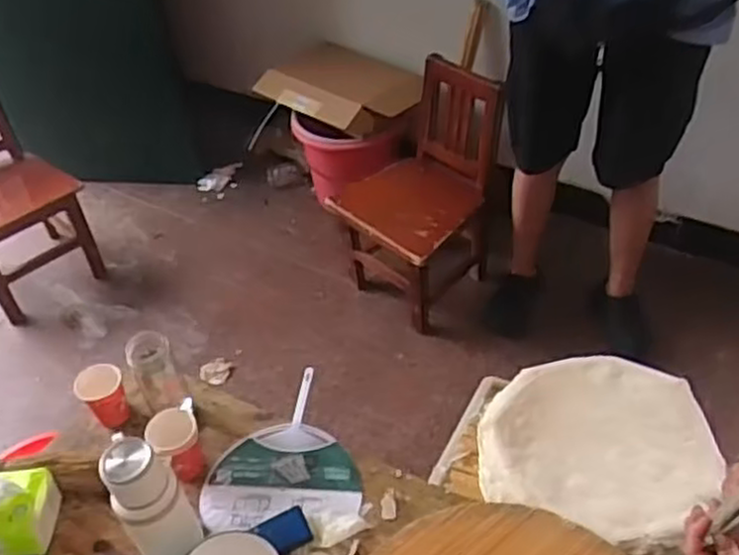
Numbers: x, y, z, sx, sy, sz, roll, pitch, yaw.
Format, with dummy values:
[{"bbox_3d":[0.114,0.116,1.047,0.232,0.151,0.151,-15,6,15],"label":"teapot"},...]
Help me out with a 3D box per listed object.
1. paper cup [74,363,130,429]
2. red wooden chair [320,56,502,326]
[{"bbox_3d":[-0.431,0.196,1.224,0.069,0.107,0.064,-3,44,3],"label":"paper cup"},{"bbox_3d":[0.131,-0.209,1.948,0.319,0.615,0.334,-32,50,-25],"label":"red wooden chair"}]

